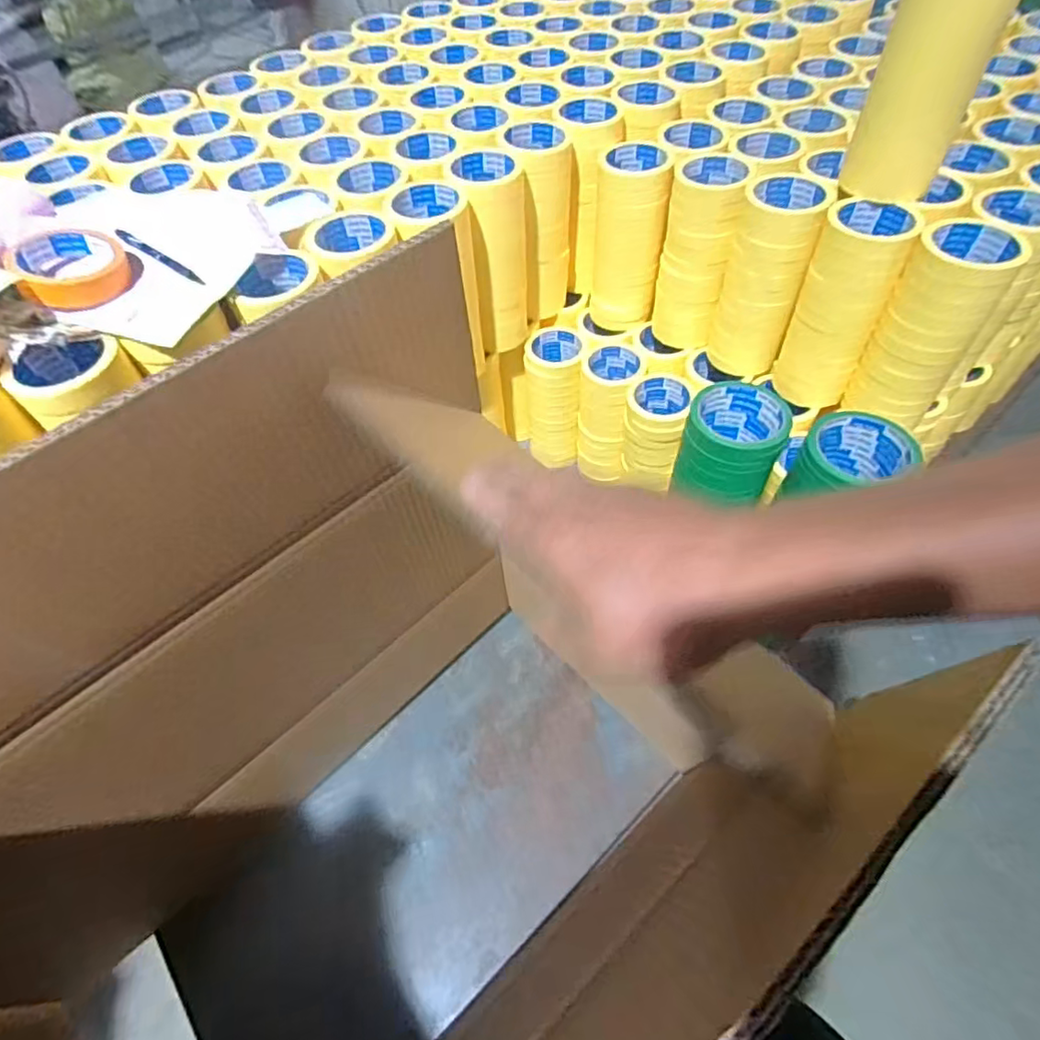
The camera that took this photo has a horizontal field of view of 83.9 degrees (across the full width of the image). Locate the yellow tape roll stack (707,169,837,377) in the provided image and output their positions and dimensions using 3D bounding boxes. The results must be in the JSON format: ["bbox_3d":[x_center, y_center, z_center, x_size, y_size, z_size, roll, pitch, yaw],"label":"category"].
[{"bbox_3d":[0.317,-0.311,0.758,0.094,0.223,0.098,16,58,14],"label":"yellow tape roll stack"}]

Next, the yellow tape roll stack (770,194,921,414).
[{"bbox_3d":[0.392,-0.262,0.719,0.095,0.235,0.090,17,59,14],"label":"yellow tape roll stack"}]

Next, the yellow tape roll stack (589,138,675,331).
[{"bbox_3d":[0.156,-0.400,0.847,0.094,0.230,0.100,0,56,4],"label":"yellow tape roll stack"}]

